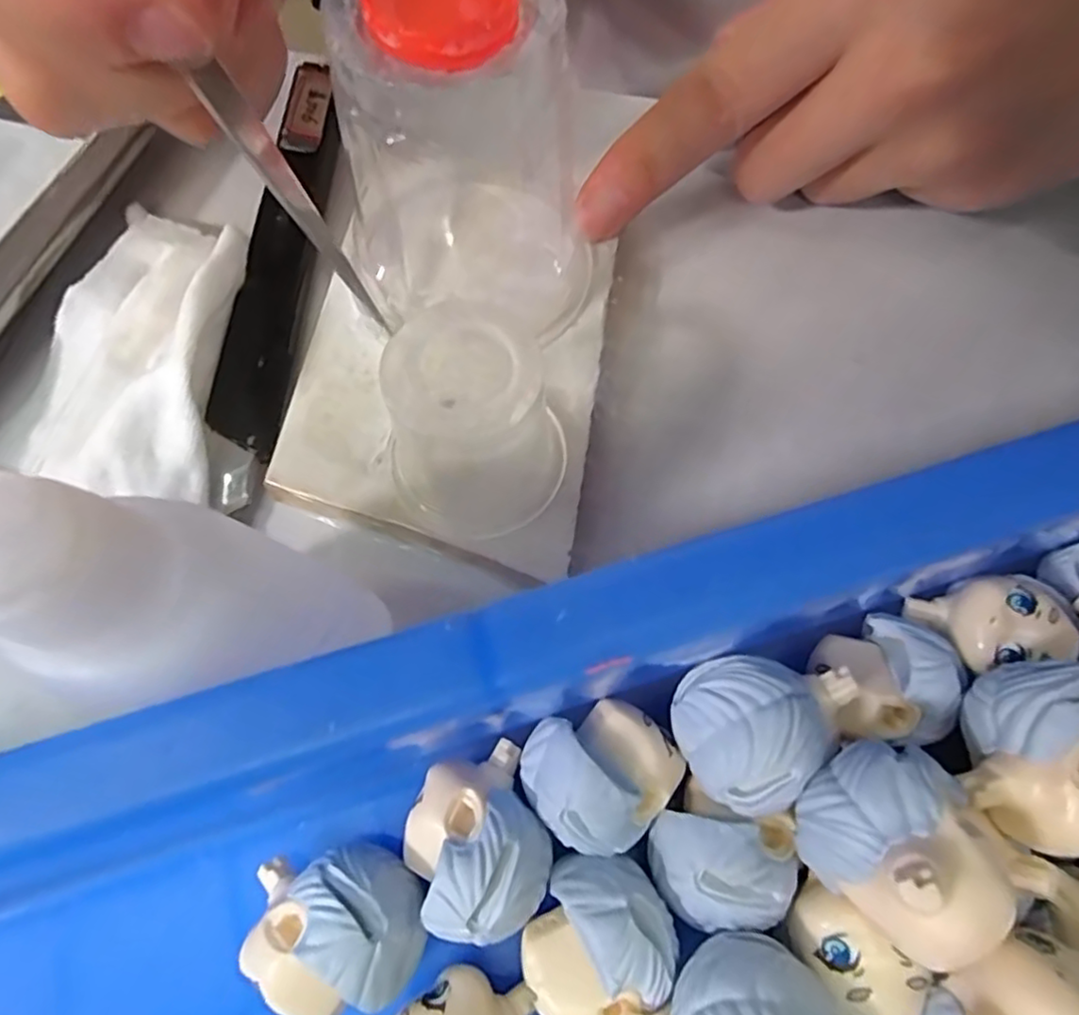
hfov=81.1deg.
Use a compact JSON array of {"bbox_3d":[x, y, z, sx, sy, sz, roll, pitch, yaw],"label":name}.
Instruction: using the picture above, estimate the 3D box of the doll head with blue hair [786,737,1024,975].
[{"bbox_3d":[0.049,0.047,0.088,0.018,0.023,0.022,-35,74,-14],"label":"doll head with blue hair"}]

